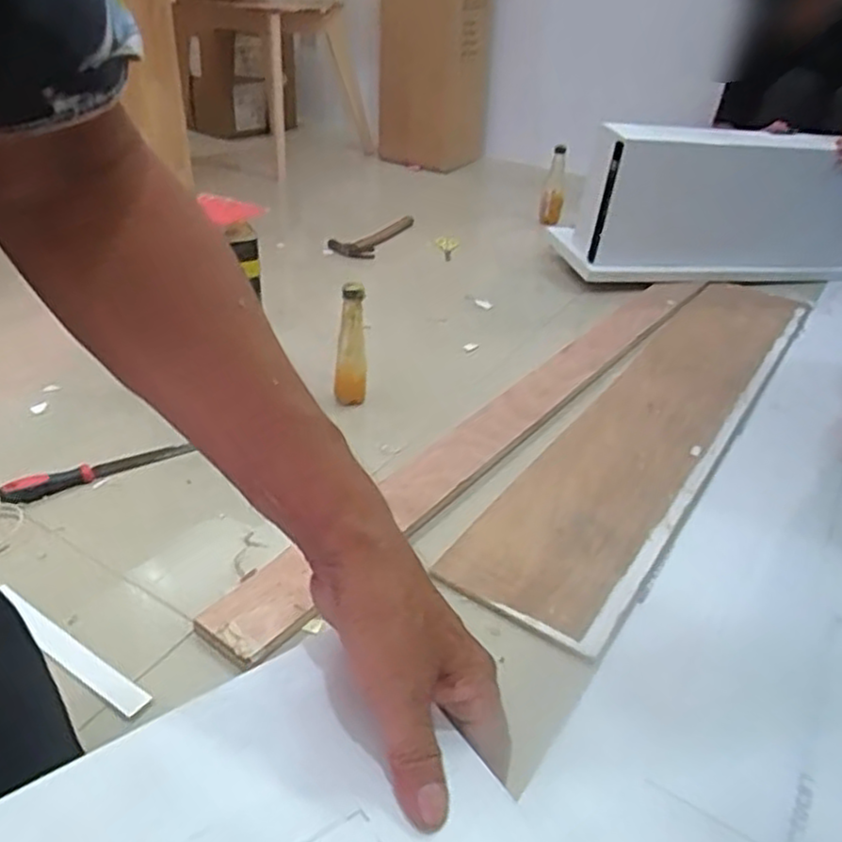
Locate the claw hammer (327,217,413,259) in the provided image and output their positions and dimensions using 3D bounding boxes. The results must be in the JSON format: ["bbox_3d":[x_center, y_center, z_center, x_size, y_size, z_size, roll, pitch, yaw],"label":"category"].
[{"bbox_3d":[-0.115,-0.443,1.705,0.118,0.040,0.264,17,35,19],"label":"claw hammer"}]

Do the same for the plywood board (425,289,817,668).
[{"bbox_3d":[0.404,-0.029,1.158,0.223,0.028,1.165,23,38,27],"label":"plywood board"}]

